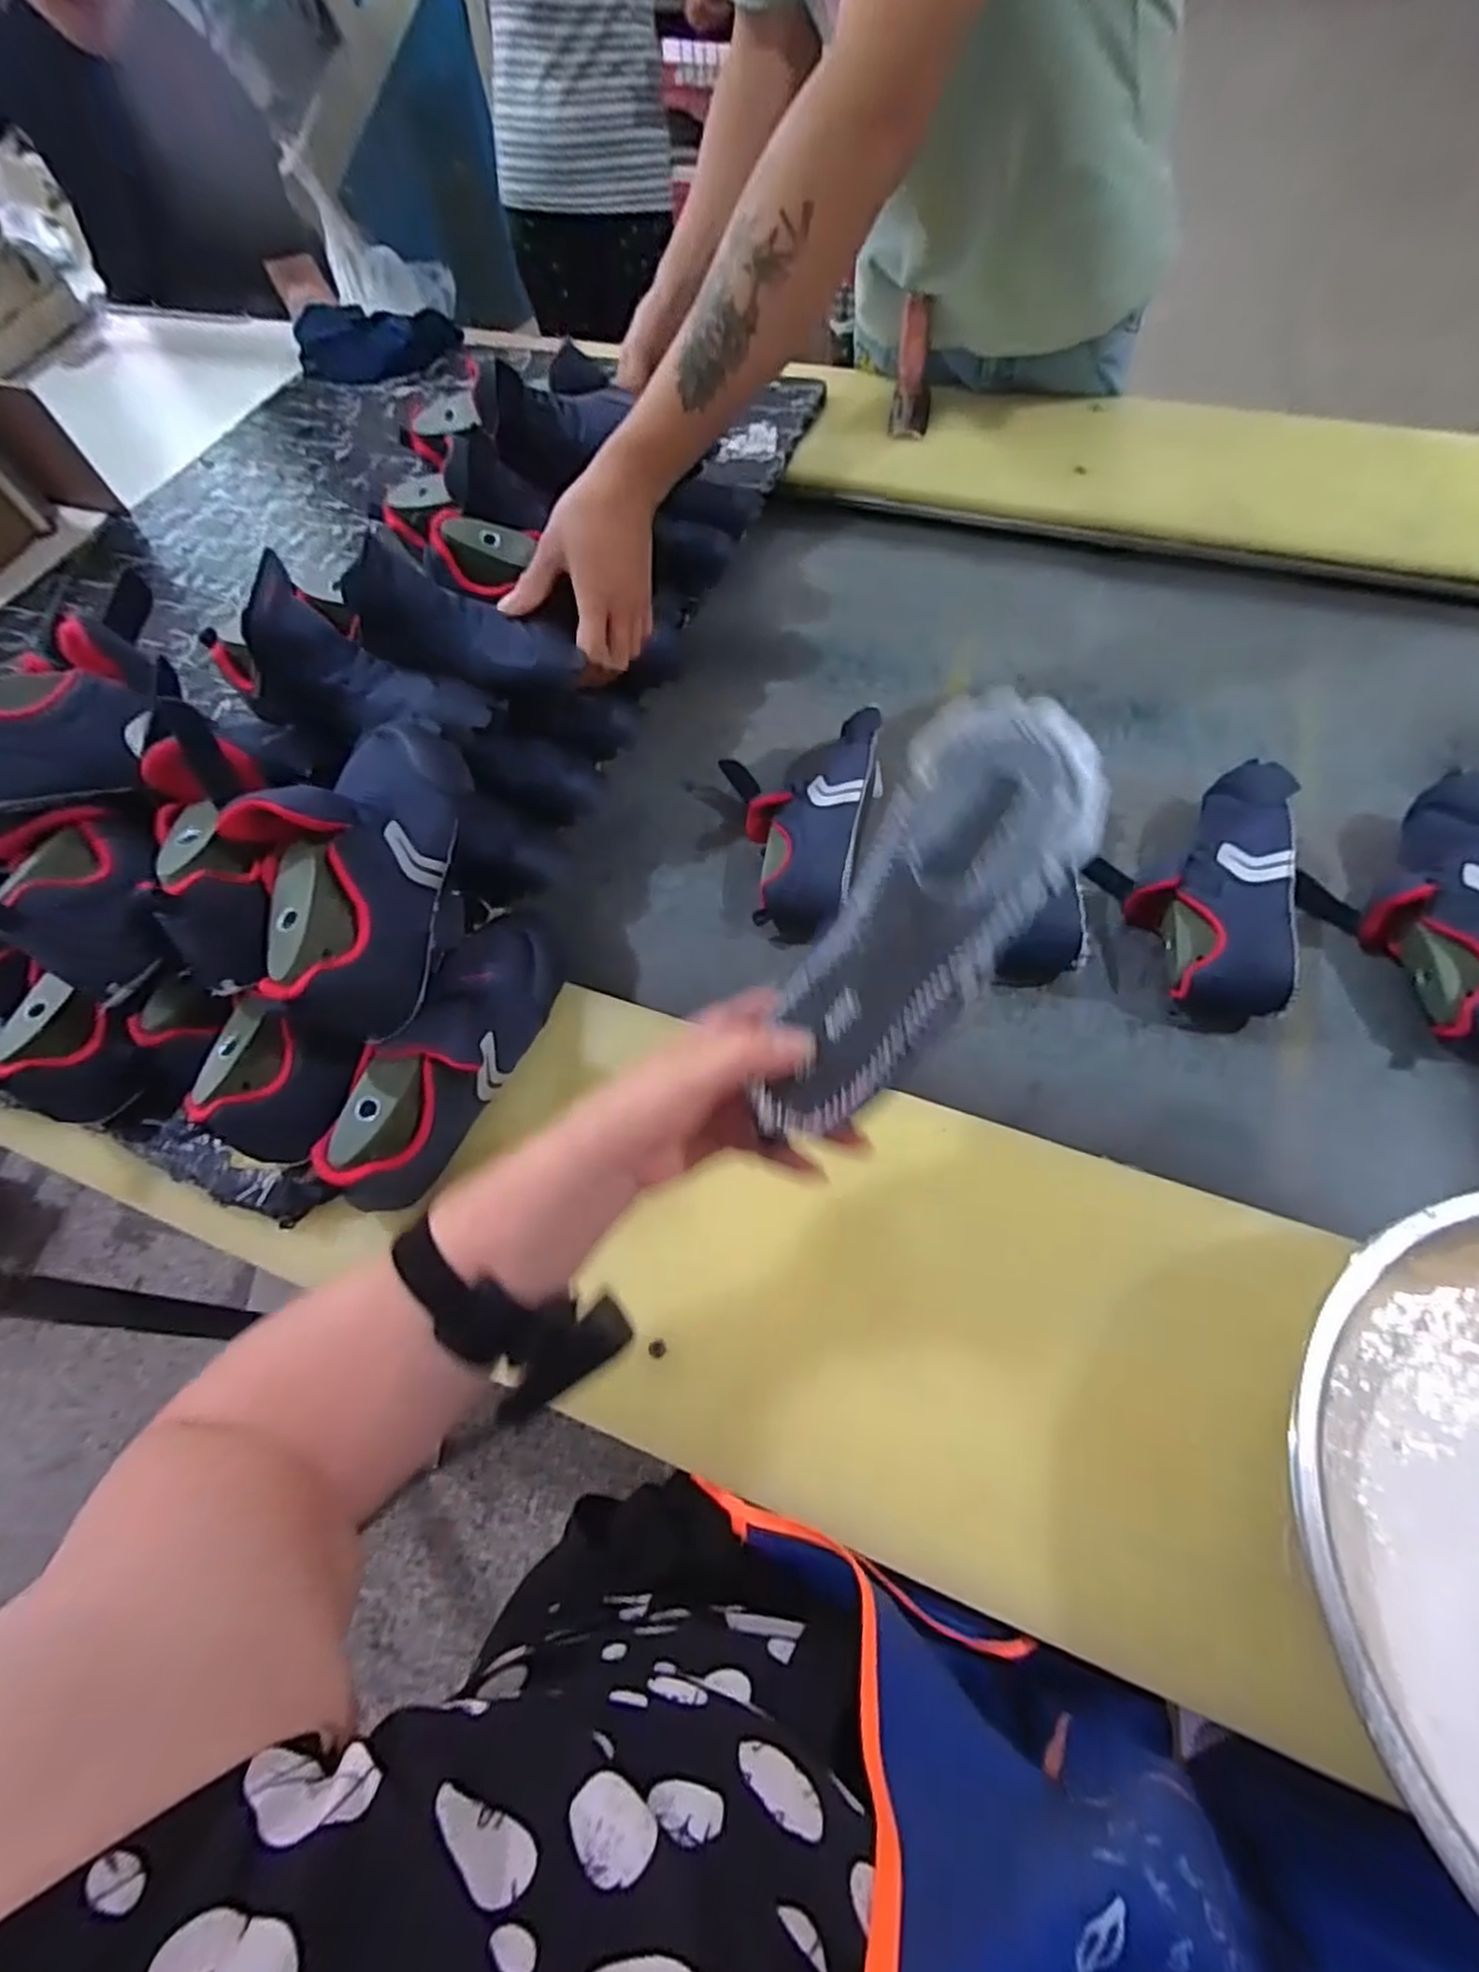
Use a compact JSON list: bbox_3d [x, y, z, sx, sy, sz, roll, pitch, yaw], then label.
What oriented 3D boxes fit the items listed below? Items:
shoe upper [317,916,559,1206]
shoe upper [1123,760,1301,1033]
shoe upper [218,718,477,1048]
[{"bbox_3d":[-0.200,0.043,0.521,0.071,0.094,0.237,17,65,12],"label":"shoe upper"},{"bbox_3d":[0.391,-0.085,0.624,0.114,0.080,0.237,10,63,9],"label":"shoe upper"},{"bbox_3d":[-0.242,-0.090,0.476,0.090,0.100,0.228,2,62,4],"label":"shoe upper"}]

